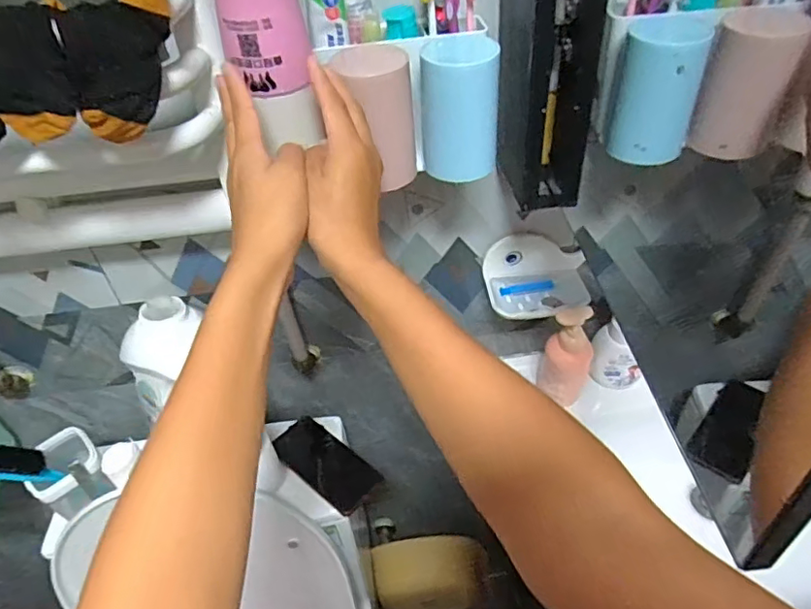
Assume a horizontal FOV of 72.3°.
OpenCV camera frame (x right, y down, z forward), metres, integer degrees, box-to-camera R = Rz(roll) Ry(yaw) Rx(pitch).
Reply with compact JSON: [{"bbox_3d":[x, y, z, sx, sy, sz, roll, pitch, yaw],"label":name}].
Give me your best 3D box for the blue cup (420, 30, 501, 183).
[{"bbox_3d":[0.050,-0.181,0.505,0.065,0.110,0.066,2,41,8],"label":"blue cup"}]

